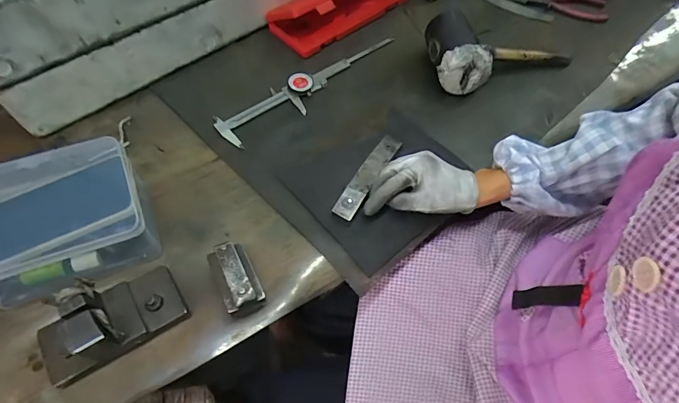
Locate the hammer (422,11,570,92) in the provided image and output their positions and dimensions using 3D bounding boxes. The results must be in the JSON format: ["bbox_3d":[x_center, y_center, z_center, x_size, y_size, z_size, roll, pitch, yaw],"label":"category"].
[{"bbox_3d":[0.250,-0.253,0.628,0.241,0.064,0.126,-18,64,-13],"label":"hammer"}]

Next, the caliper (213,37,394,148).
[{"bbox_3d":[-0.031,-0.178,0.592,0.323,0.012,0.054,-34,69,-20],"label":"caliper"}]

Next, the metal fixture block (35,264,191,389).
[{"bbox_3d":[-0.220,0.108,0.382,0.122,0.063,0.067,-30,67,-18],"label":"metal fixture block"}]

